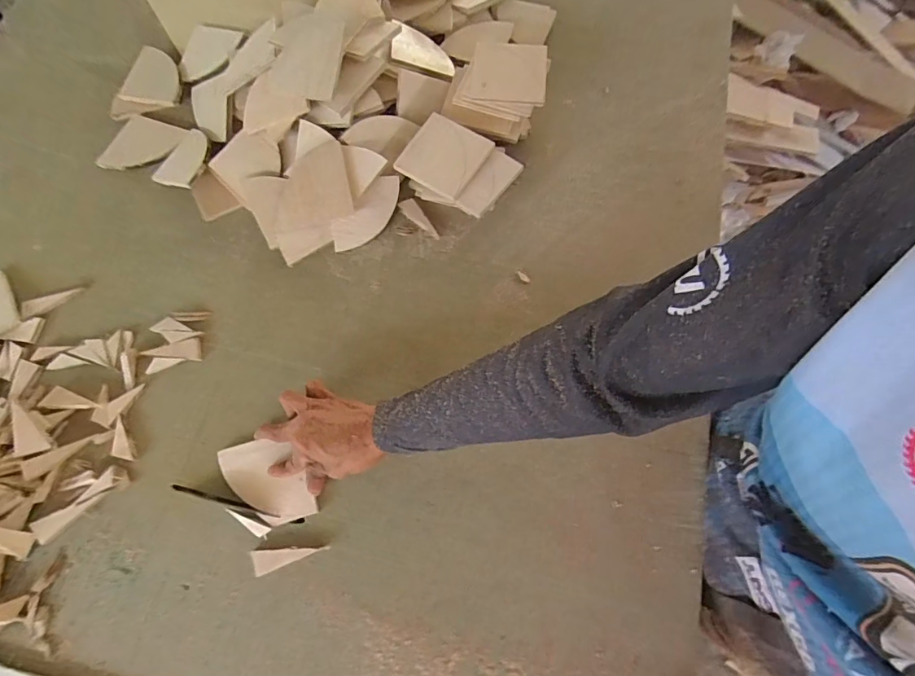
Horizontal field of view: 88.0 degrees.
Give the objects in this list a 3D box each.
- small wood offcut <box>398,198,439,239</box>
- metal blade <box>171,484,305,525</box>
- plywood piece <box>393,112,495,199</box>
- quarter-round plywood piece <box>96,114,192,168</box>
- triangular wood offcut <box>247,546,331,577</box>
[{"bbox_3d":[-0.054,-0.168,0.675,0.022,0.007,0.075,-39,81,8],"label":"small wood offcut"},{"bbox_3d":[-0.253,0.190,0.541,0.162,0.005,0.008,13,70,4],"label":"metal blade"},{"bbox_3d":[-0.017,-0.251,0.653,0.096,0.010,0.104,32,77,3],"label":"plywood piece"},{"bbox_3d":[-0.472,-0.291,0.717,0.114,0.020,0.096,16,70,5],"label":"quarter-round plywood piece"},{"bbox_3d":[-0.187,0.237,0.526,0.079,0.004,0.026,-18,70,-7],"label":"triangular wood offcut"}]

